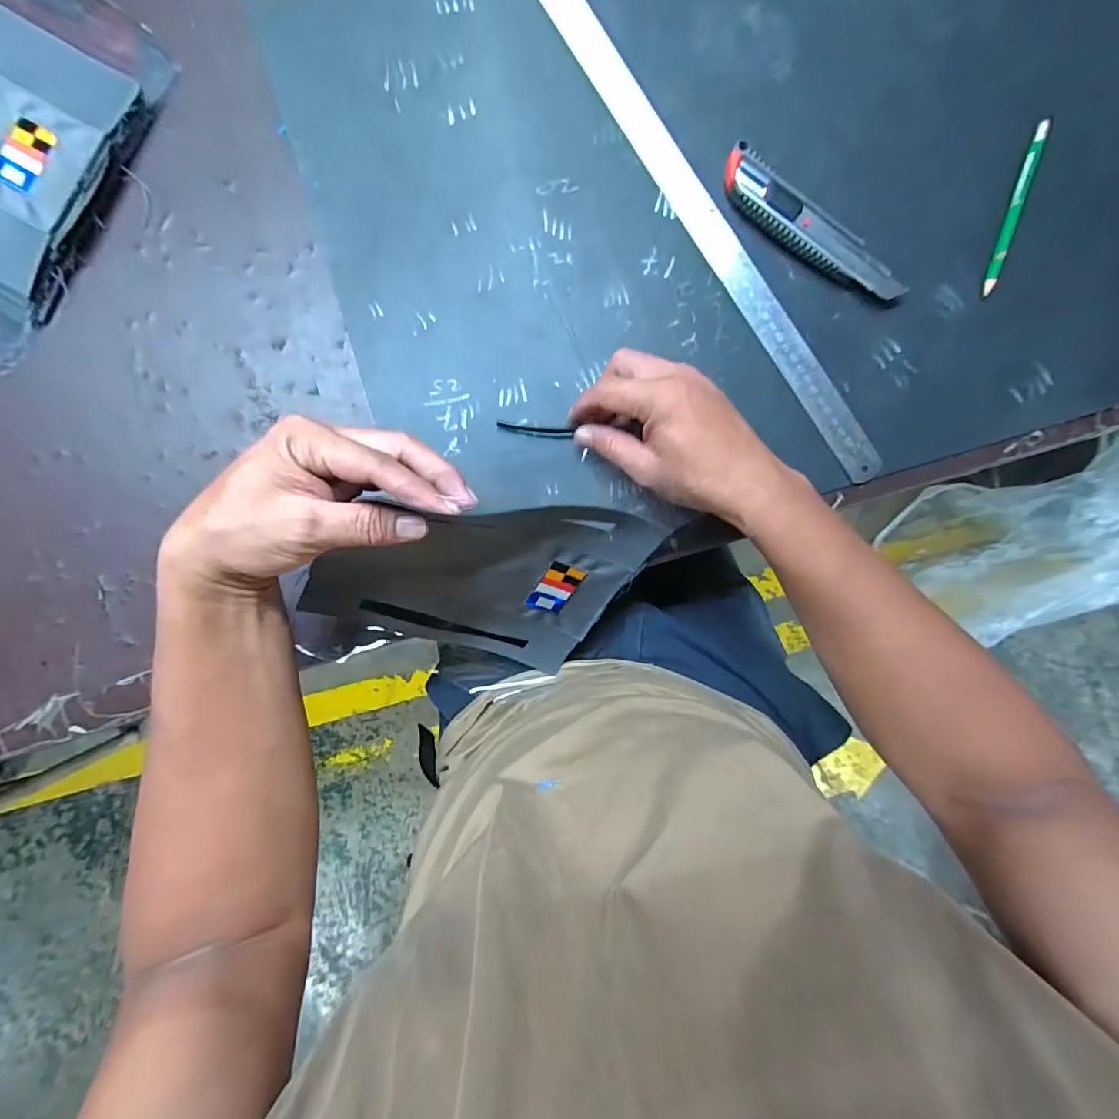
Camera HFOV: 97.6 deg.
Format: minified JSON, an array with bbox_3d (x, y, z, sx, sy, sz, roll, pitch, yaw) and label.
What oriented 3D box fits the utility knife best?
[{"bbox_3d":[0.191,-0.251,0.375,0.161,0.015,0.036,38,90,-3],"label":"utility knife"}]

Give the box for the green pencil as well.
[{"bbox_3d":[0.357,-0.274,0.383,0.010,0.011,0.137,19,91,-2],"label":"green pencil"}]

